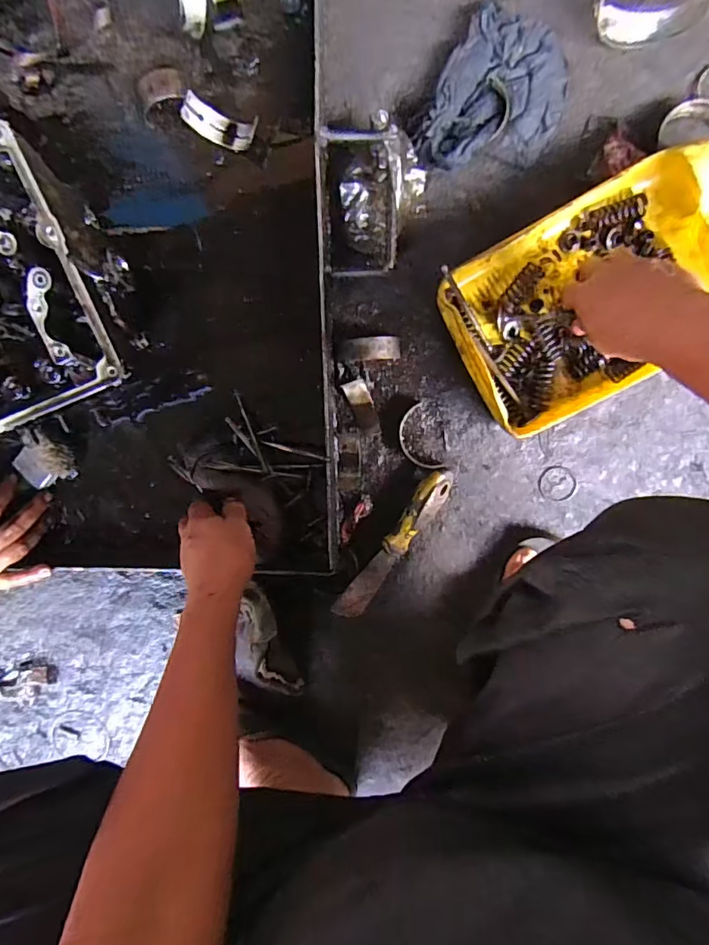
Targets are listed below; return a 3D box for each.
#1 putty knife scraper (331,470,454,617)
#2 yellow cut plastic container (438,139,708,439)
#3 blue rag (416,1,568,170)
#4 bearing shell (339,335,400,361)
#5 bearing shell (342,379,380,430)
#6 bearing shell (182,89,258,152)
[{"bbox_3d":[0.044,0.083,0.557,0.032,0.030,0.200,34,99,-1],"label":"putty knife scraper"},{"bbox_3d":[0.240,-0.173,0.482,0.282,0.066,0.189,-28,95,7],"label":"yellow cut plastic container"},{"bbox_3d":[0.144,-0.365,0.489,0.118,0.026,0.145,22,99,1],"label":"blue rag"},{"bbox_3d":[0.016,-0.130,0.526,0.063,0.037,0.023,-3,98,4],"label":"bearing shell"},{"bbox_3d":[0.009,-0.075,0.546,0.023,0.017,0.055,-26,109,7],"label":"bearing shell"},{"bbox_3d":[-0.130,-0.346,0.497,0.070,0.029,0.031,19,99,1],"label":"bearing shell"}]

